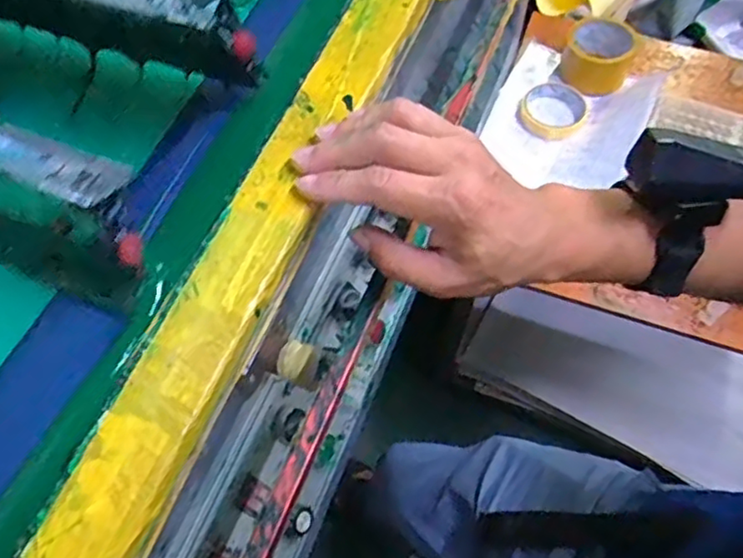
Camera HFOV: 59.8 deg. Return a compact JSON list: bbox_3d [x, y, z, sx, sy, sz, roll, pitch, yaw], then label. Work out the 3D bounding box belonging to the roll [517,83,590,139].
[{"bbox_3d":[0.249,-0.229,0.888,0.093,0.030,0.087,0,60,0],"label":"roll"}]

